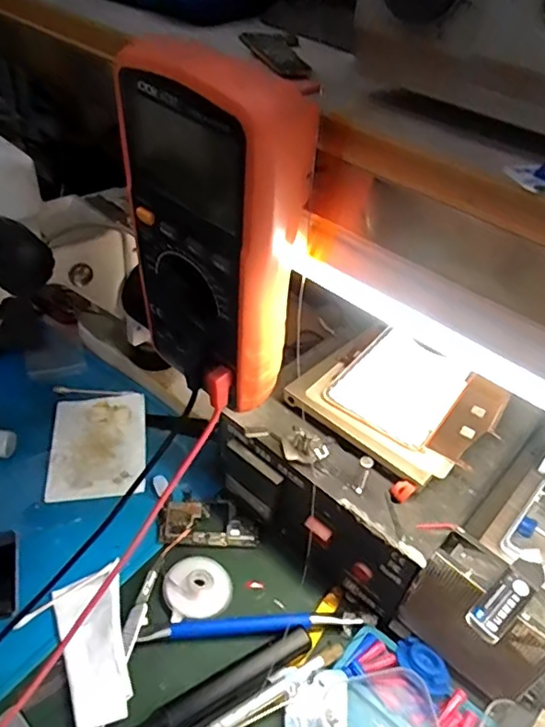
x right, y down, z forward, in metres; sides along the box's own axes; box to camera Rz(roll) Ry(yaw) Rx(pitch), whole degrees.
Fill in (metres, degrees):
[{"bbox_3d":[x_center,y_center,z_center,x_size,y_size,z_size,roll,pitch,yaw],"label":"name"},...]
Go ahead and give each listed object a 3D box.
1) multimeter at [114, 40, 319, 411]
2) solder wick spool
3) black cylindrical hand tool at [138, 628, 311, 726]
[{"bbox_3d":[-0.028,-0.057,0.285,0.050,0.168,0.091,-28,52,-34],"label":"multimeter"},{"bbox_3d":[-0.051,0.150,0.388,0.044,0.006,0.043,4,41,-4],"label":"solder wick spool"},{"bbox_3d":[-0.031,0.191,0.337,0.121,0.011,0.018,-17,46,-26],"label":"black cylindrical hand tool"}]

